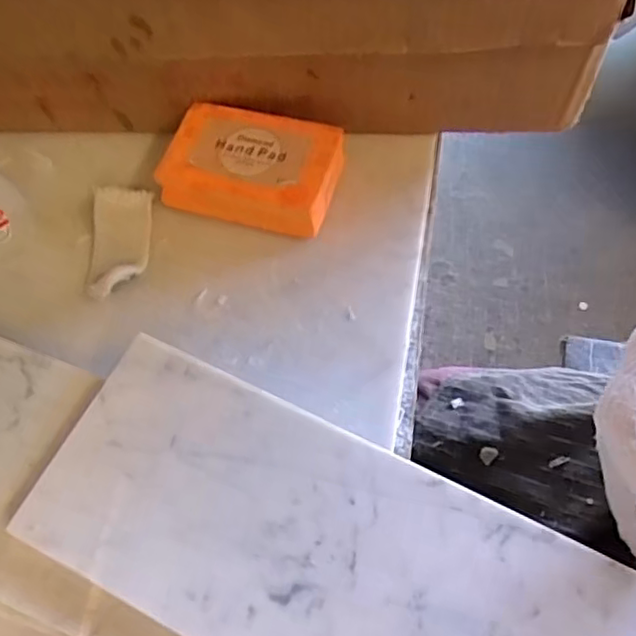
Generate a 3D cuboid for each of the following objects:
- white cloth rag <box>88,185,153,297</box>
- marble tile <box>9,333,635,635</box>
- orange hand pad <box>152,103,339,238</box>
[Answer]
[{"bbox_3d":[-0.112,-0.043,0.356,0.031,0.016,0.069,-3,66,1],"label":"white cloth rag"},{"bbox_3d":[0.027,0.106,0.251,0.299,0.004,0.103,21,69,13],"label":"marble tile"},{"bbox_3d":[-0.037,-0.086,0.361,0.097,0.032,0.058,14,67,9],"label":"orange hand pad"}]

